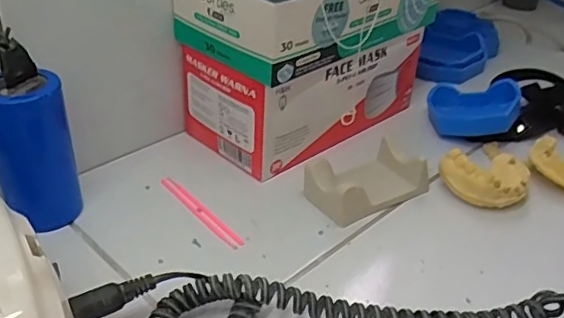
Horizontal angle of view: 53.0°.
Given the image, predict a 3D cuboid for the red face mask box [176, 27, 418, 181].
[{"bbox_3d":[0.021,-0.071,0.492,0.104,0.101,0.185,30,42,34],"label":"red face mask box"}]

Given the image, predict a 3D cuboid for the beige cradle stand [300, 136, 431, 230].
[{"bbox_3d":[0.059,0.015,0.438,0.089,0.034,0.061,-19,40,-31],"label":"beige cradle stand"}]

